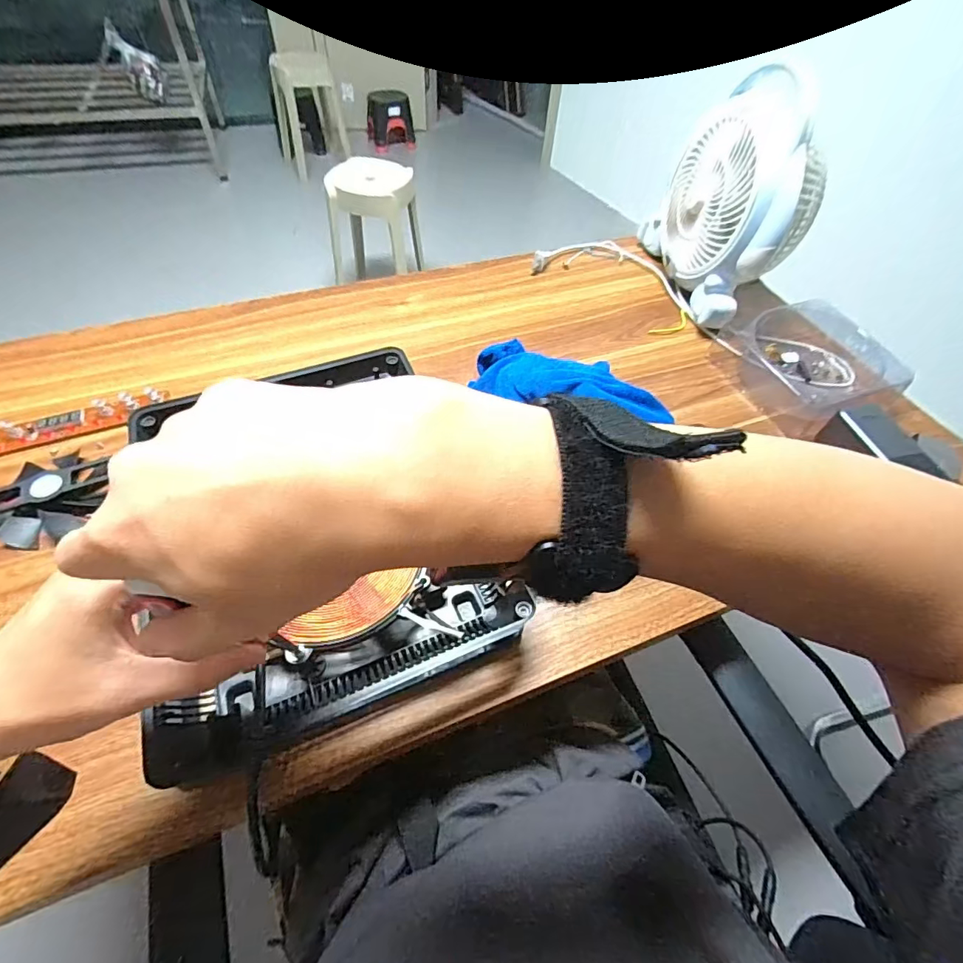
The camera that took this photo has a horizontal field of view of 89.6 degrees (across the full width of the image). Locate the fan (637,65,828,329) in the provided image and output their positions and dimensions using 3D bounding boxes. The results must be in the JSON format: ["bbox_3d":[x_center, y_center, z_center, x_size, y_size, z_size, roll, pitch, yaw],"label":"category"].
[{"bbox_3d":[0.357,-0.384,0.660,0.138,0.245,0.263,-6,55,-8],"label":"fan"}]

